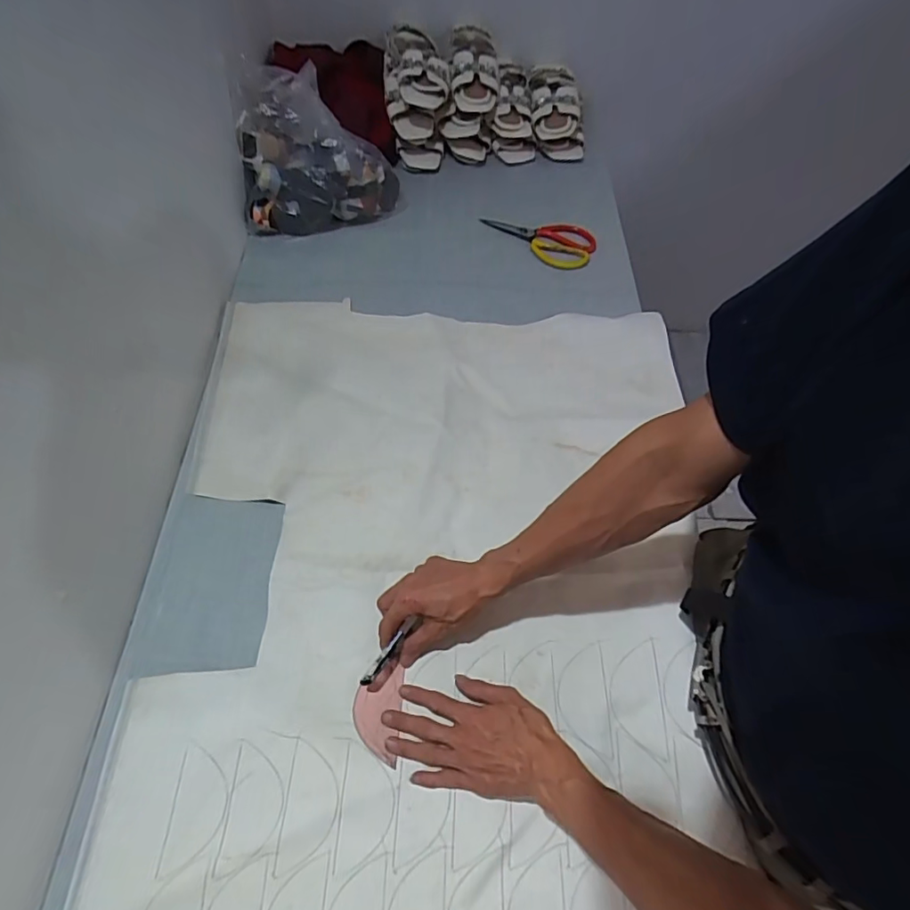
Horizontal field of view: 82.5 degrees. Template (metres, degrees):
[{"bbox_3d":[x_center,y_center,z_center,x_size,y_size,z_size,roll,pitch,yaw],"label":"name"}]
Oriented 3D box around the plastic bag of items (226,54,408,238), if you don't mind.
[{"bbox_3d":[-0.243,-0.533,0.915,0.276,0.182,0.187,2,61,2],"label":"plastic bag of items"}]

